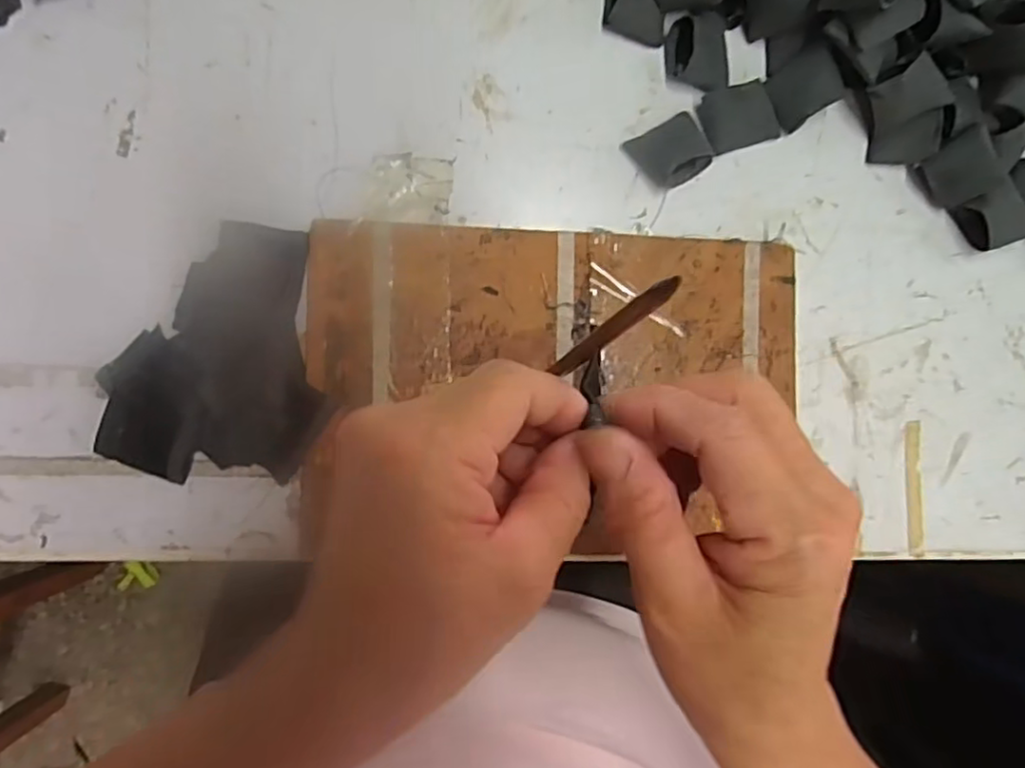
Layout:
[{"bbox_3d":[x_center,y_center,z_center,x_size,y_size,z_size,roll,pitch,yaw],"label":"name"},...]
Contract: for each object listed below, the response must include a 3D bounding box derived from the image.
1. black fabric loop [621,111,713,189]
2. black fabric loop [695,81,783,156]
[{"bbox_3d":[0.093,-0.135,0.377,0.042,0.020,0.036,-29,90,-7],"label":"black fabric loop"},{"bbox_3d":[0.134,-0.156,0.382,0.045,0.019,0.032,-17,88,-7],"label":"black fabric loop"}]

